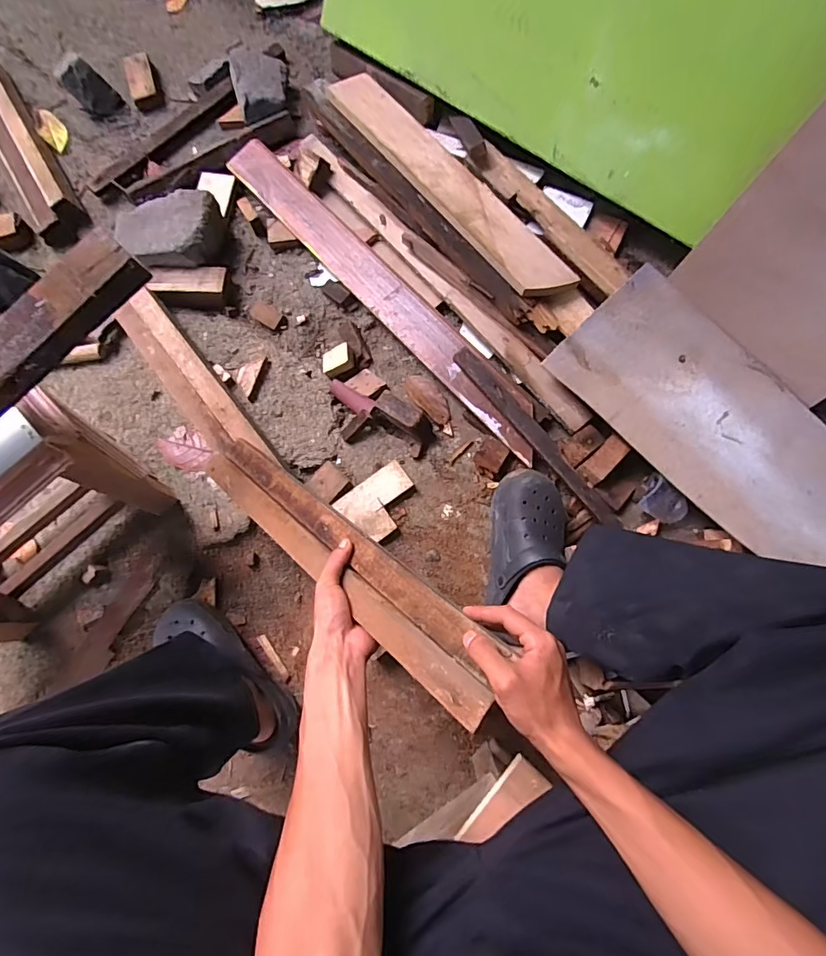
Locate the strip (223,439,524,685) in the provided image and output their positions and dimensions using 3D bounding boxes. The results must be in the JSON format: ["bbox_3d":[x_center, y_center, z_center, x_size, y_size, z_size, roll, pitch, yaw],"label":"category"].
[{"bbox_3d":[-0.104,0.058,0.595,0.521,0.012,0.042,31,75,38],"label":"strip"}]

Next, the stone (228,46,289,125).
[{"bbox_3d":[-0.331,-0.853,1.044,0.123,0.065,0.146,-12,75,-1],"label":"stone"}]

